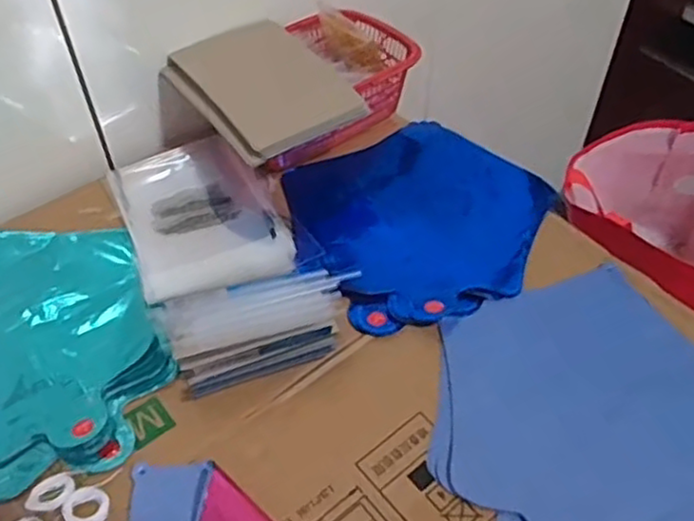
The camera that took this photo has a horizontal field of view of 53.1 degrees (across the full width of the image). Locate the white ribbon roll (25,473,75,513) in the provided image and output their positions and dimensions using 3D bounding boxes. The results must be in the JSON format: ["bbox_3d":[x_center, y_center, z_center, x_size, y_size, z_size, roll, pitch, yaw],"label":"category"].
[{"bbox_3d":[-0.203,0.158,0.473,0.032,0.004,0.025,-12,50,-12],"label":"white ribbon roll"}]

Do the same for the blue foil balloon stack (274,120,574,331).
[{"bbox_3d":[0.071,-0.045,0.659,0.248,0.022,0.233,-26,53,-22],"label":"blue foil balloon stack"}]

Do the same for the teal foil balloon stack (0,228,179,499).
[{"bbox_3d":[-0.265,0.067,0.551,0.217,0.014,0.248,-19,51,-17],"label":"teal foil balloon stack"}]

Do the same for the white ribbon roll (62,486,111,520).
[{"bbox_3d":[-0.175,0.166,0.465,0.031,0.006,0.028,14,50,11],"label":"white ribbon roll"}]

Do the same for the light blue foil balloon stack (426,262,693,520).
[{"bbox_3d":[0.183,0.114,0.525,0.242,0.018,0.217,-20,52,-18],"label":"light blue foil balloon stack"}]

